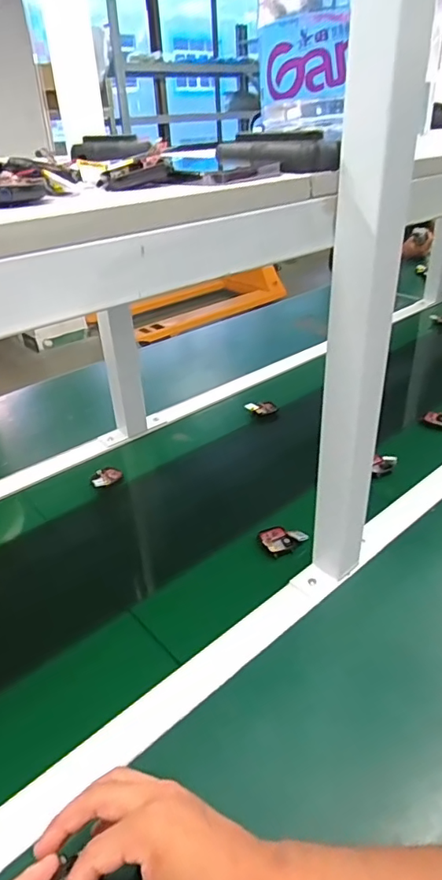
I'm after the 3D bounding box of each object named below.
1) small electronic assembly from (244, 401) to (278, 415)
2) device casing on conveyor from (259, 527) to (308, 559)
[{"bbox_3d":[0.073,-0.057,0.927,0.058,0.021,0.014,-4,32,-2],"label":"small electronic assembly"},{"bbox_3d":[0.076,0.125,0.644,0.049,0.013,0.047,-23,37,-29],"label":"device casing on conveyor"}]

